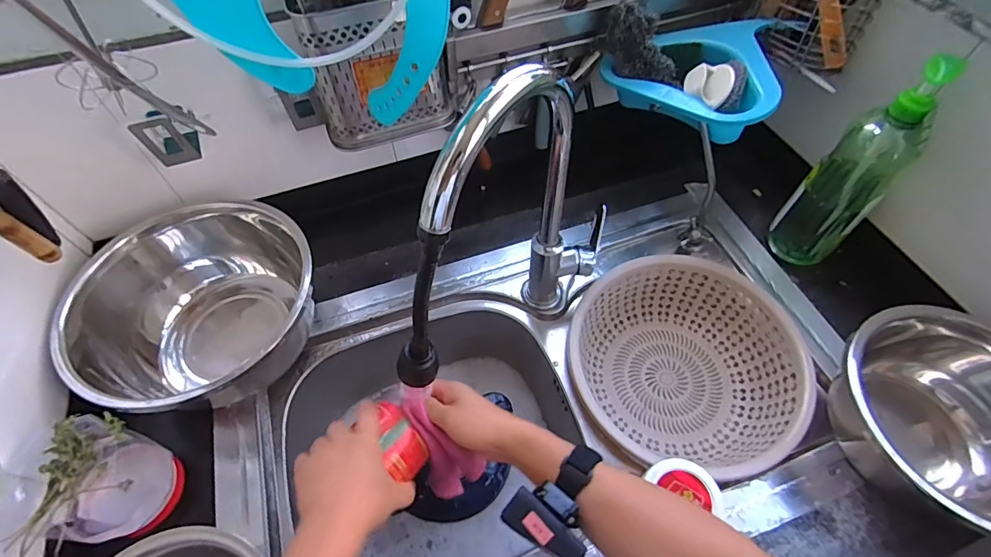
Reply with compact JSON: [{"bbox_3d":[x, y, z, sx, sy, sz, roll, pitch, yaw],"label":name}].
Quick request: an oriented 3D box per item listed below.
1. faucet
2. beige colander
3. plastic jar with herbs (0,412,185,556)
[{"bbox_3d":[0.020,-0.013,0.468,0.066,0.380,0.295,29,62,18],"label":"faucet"},{"bbox_3d":[0.252,0.121,0.644,0.298,0.106,0.278,0,57,0],"label":"beige colander"},{"bbox_3d":[-0.386,0.204,0.454,0.098,0.120,0.106,-14,58,-9],"label":"plastic jar with herbs"}]

